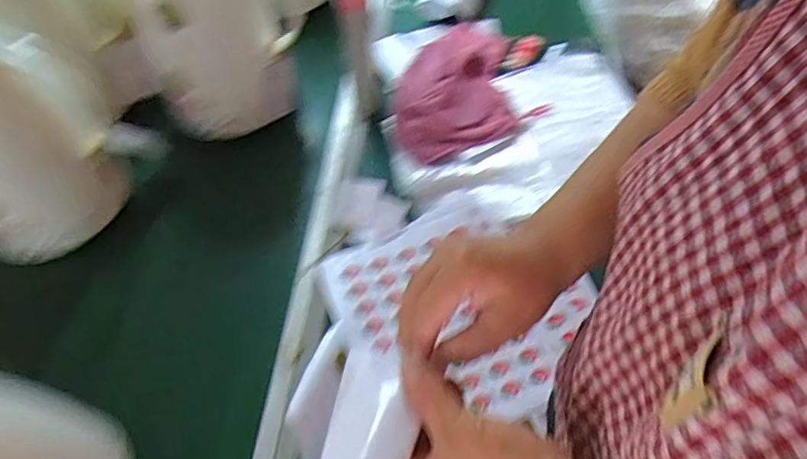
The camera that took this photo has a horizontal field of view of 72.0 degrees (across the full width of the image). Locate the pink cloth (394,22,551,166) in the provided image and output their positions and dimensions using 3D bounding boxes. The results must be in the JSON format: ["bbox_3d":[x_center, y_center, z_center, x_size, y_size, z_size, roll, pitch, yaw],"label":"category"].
[{"bbox_3d":[0.068,-0.196,0.737,0.225,0.031,0.203,-26,62,-16],"label":"pink cloth"}]

